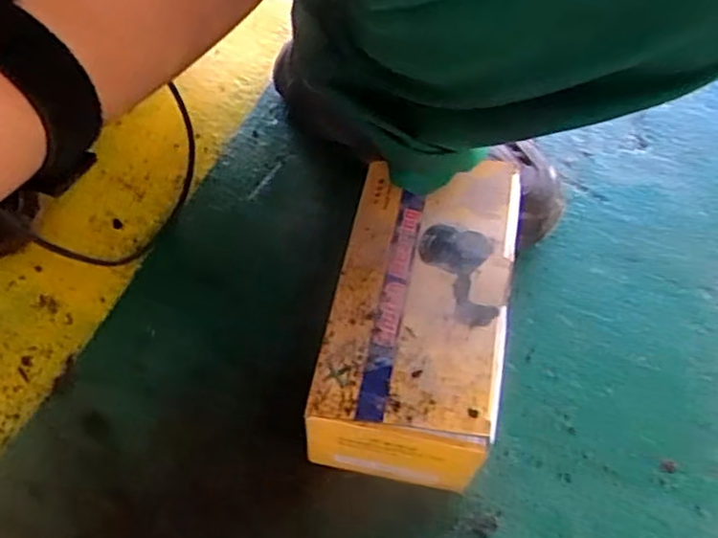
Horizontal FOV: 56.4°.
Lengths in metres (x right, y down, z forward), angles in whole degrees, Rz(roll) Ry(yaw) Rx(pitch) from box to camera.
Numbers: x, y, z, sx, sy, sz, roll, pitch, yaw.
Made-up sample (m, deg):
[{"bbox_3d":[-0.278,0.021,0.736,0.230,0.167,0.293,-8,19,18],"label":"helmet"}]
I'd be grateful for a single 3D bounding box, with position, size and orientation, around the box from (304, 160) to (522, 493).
[{"bbox_3d":[0.031,0.030,0.416,0.101,0.109,0.183,12,58,3],"label":"box"}]

